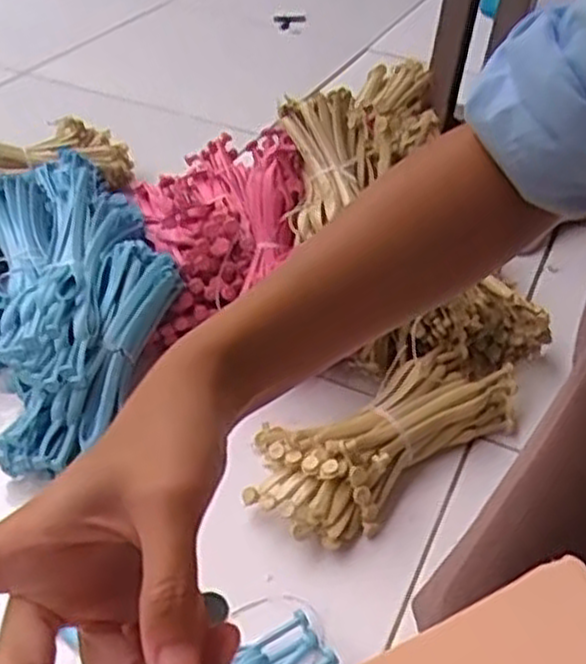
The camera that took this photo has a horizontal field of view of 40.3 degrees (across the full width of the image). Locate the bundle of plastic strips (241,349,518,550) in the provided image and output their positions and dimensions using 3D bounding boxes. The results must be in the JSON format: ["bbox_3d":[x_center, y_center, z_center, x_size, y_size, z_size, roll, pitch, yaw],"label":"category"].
[{"bbox_3d":[0.079,0.081,0.628,0.247,0.057,0.088,-26,49,-31],"label":"bundle of plastic strips"}]

